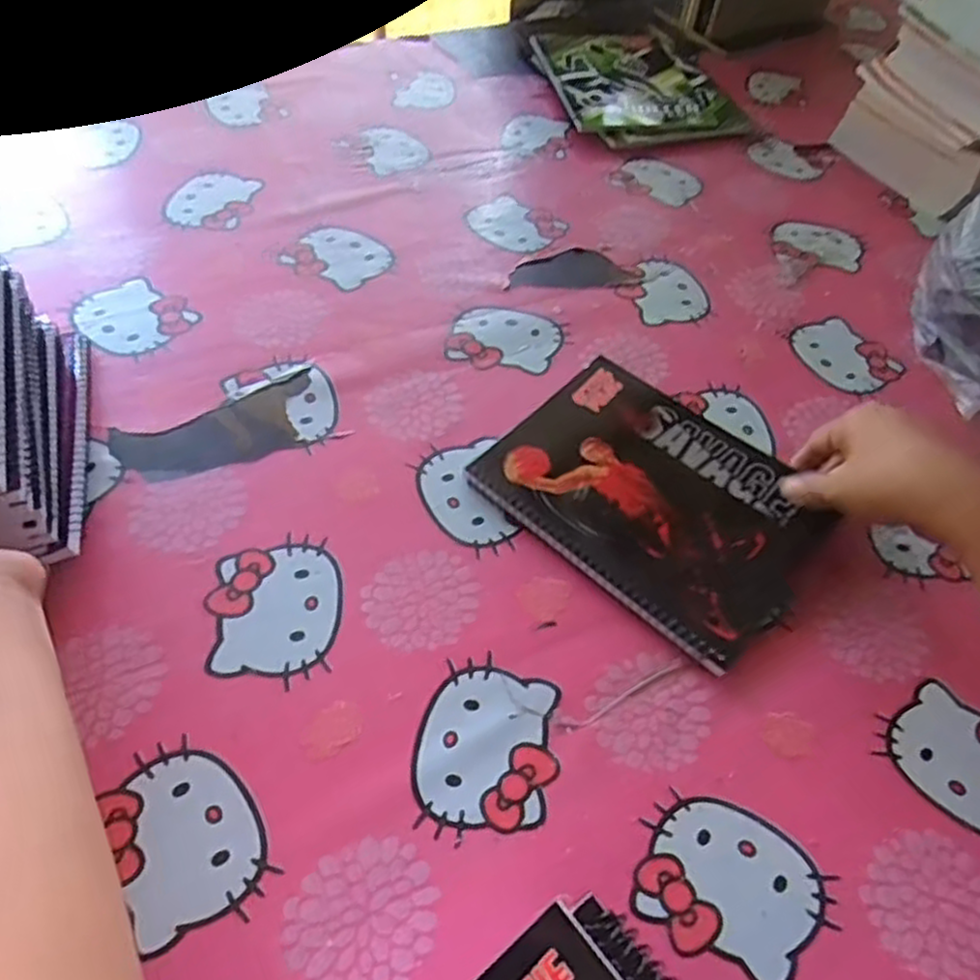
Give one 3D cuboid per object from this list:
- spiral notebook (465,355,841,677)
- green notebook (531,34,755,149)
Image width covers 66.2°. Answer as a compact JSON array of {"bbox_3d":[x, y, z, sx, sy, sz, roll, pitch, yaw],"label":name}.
[{"bbox_3d":[0.105,0.002,0.481,0.195,0.016,0.148,38,59,21],"label":"spiral notebook"},{"bbox_3d":[0.158,-0.432,0.806,0.187,0.024,0.205,-9,55,-12],"label":"green notebook"}]

